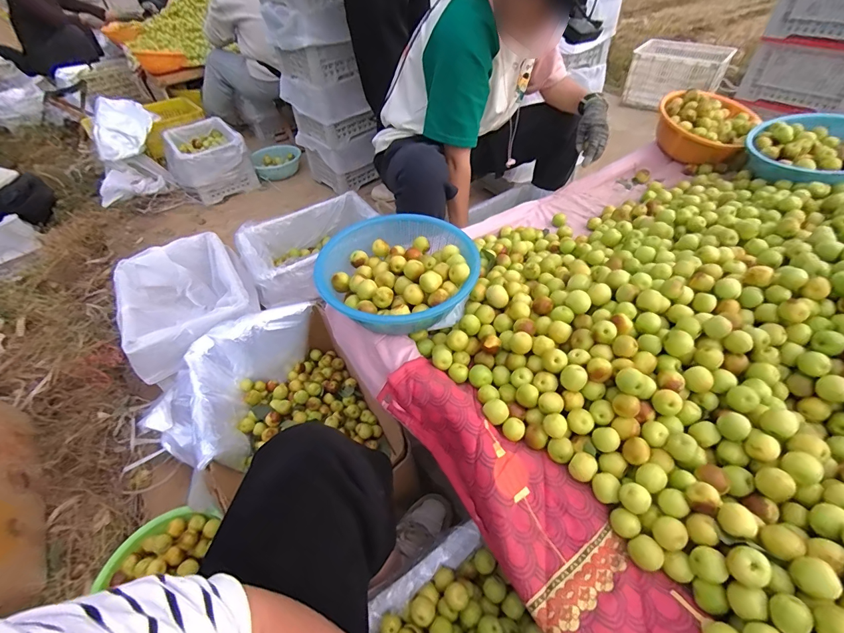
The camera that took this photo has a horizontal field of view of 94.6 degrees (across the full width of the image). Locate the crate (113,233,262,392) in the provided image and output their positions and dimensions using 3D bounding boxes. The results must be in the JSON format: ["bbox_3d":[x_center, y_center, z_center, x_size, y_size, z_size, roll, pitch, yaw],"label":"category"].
[{"bbox_3d":[-0.650,-0.021,1.119,0.322,0.193,0.431,-27,50,-20],"label":"crate"}]

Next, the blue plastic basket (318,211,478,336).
[{"bbox_3d":[-0.040,-0.083,0.696,0.261,0.077,0.259,-3,46,3],"label":"blue plastic basket"}]

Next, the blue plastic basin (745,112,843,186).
[{"bbox_3d":[0.906,-0.384,0.893,0.257,0.084,0.257,-3,46,3],"label":"blue plastic basin"}]

